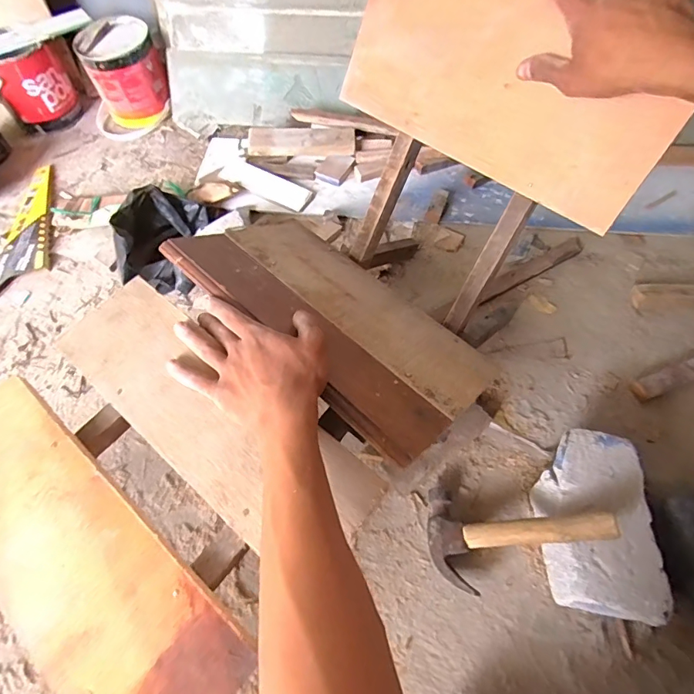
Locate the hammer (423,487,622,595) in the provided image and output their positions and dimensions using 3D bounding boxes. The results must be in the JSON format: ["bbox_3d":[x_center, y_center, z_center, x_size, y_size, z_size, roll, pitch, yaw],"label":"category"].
[{"bbox_3d":[0.210,0.231,0.547,0.215,0.043,0.124,-11,58,20],"label":"hammer"}]

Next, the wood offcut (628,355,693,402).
[{"bbox_3d":[0.556,0.030,0.704,0.235,0.018,0.038,-18,62,-10],"label":"wood offcut"}]

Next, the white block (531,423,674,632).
[{"bbox_3d":[0.307,0.221,0.567,0.116,0.080,0.208,3,60,1],"label":"white block"}]

